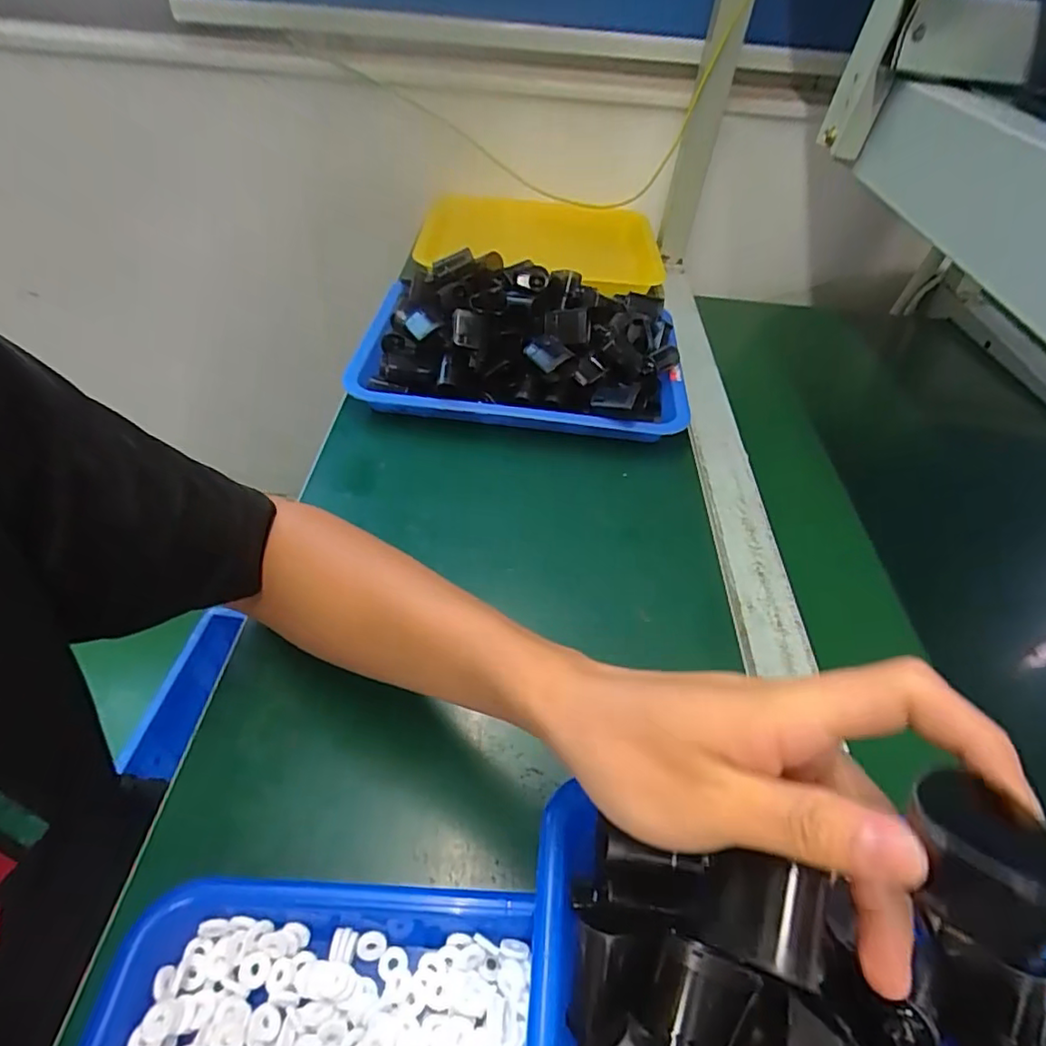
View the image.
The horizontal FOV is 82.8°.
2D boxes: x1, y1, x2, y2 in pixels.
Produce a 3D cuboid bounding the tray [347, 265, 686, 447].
[{"bbox_3d":[0.002,-0.188,0.617,0.328,0.090,0.236,5,46,0],"label":"tray"}]

